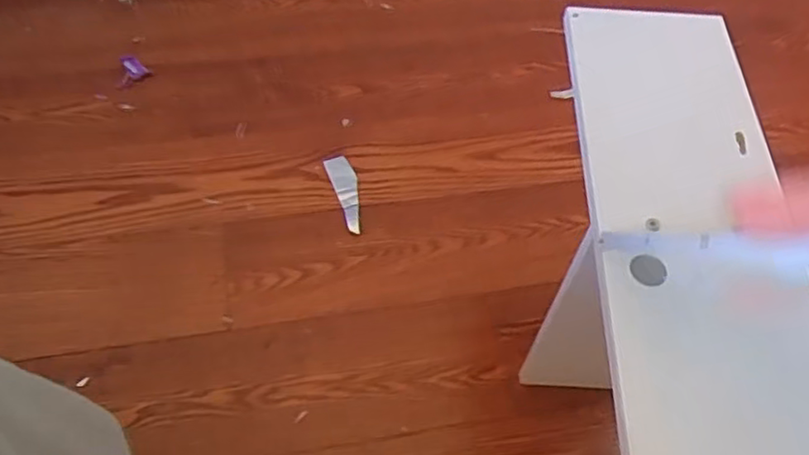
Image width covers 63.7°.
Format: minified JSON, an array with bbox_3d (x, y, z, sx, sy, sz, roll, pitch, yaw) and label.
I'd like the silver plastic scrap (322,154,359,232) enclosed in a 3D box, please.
[{"bbox_3d":[-0.073,-0.047,0.848,0.034,0.007,0.118,-16,60,-14],"label":"silver plastic scrap"}]

